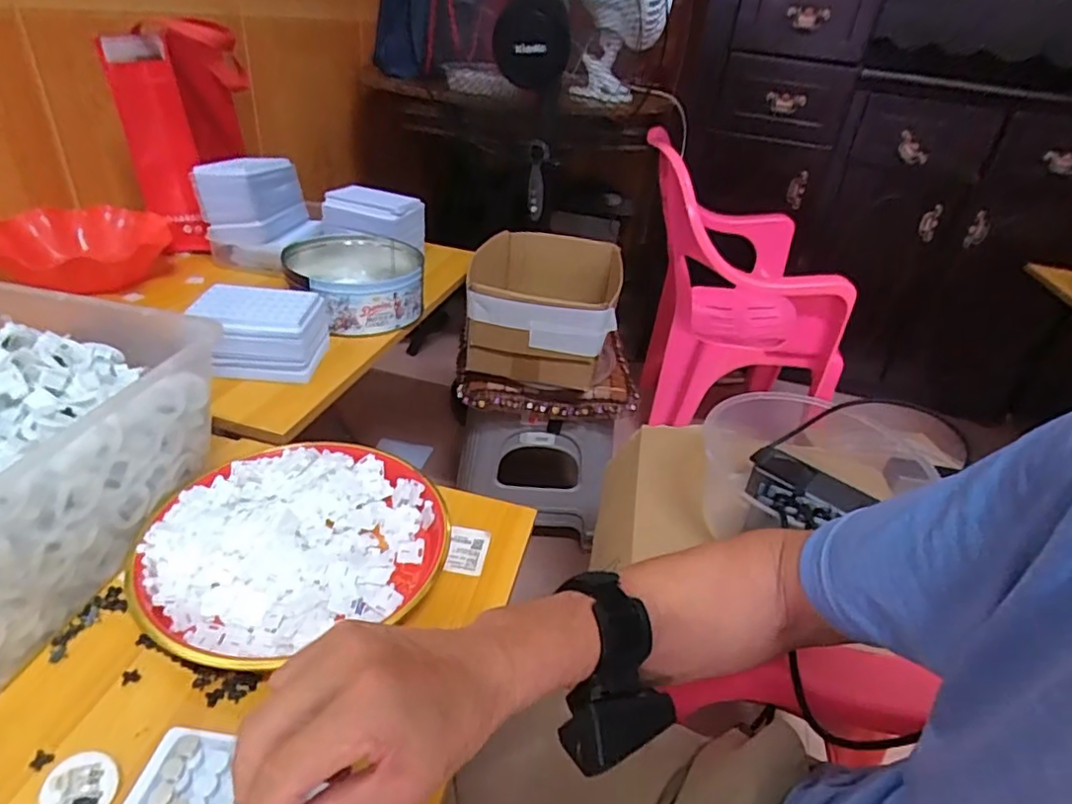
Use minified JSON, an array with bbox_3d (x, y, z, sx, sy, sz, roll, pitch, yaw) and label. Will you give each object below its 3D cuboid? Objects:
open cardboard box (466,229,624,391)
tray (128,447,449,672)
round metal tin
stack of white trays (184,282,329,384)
[{"bbox_3d":[0.005,-0.160,1.011,0.248,0.168,0.231,9,33,2],"label":"open cardboard box"},{"bbox_3d":[-0.185,0.105,0.468,0.216,0.034,0.182,-20,42,-35],"label":"tray"},{"bbox_3d":[-0.242,-0.167,0.838,0.171,0.078,0.177,5,33,-3],"label":"round metal tin"},{"bbox_3d":[-0.310,-0.078,0.688,0.131,0.078,0.083,1,33,-9],"label":"stack of white trays"}]

